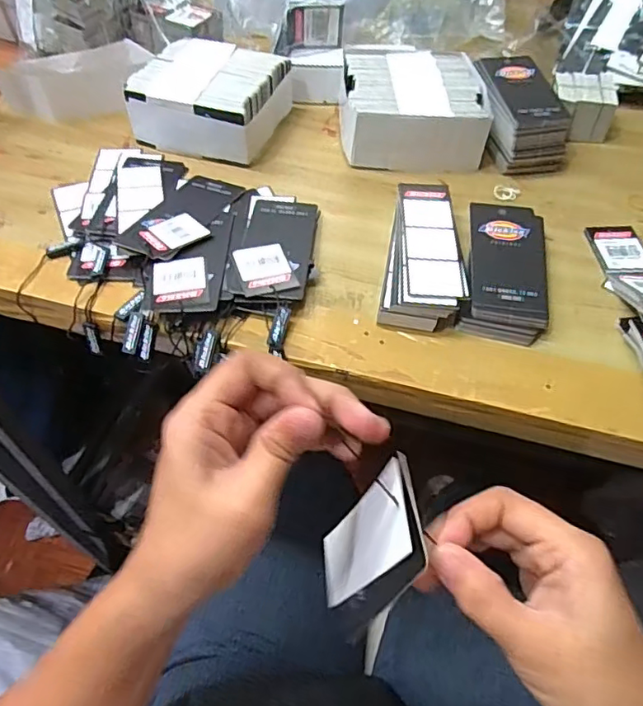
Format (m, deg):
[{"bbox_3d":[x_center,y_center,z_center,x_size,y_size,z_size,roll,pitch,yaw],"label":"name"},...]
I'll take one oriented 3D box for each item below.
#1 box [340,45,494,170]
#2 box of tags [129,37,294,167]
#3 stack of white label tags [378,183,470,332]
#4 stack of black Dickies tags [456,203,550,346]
[{"bbox_3d":[0.080,-0.222,0.495,0.121,0.050,0.123,2,54,1],"label":"box"},{"bbox_3d":[-0.096,-0.231,0.493,0.113,0.043,0.114,18,56,12],"label":"box of tags"},{"bbox_3d":[0.076,-0.072,0.401,0.054,0.029,0.128,9,54,6],"label":"stack of white label tags"},{"bbox_3d":[0.132,-0.061,0.398,0.055,0.020,0.120,10,54,7],"label":"stack of black Dickies tags"}]

